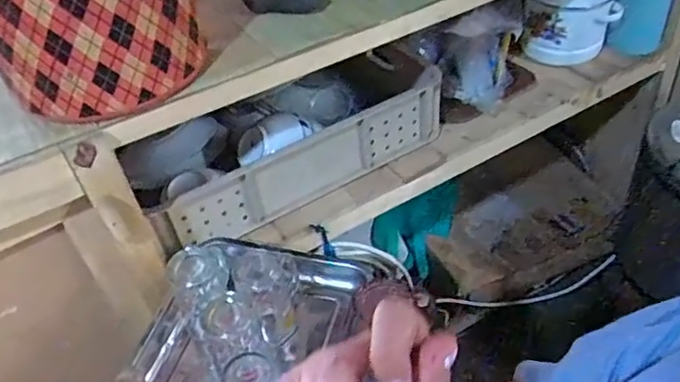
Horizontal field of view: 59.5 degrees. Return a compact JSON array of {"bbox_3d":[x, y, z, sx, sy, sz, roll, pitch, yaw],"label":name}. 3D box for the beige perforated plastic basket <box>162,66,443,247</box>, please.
[{"bbox_3d":[-0.025,-0.048,1.055,0.554,0.131,0.057,-30,49,-23],"label":"beige perforated plastic basket"}]

